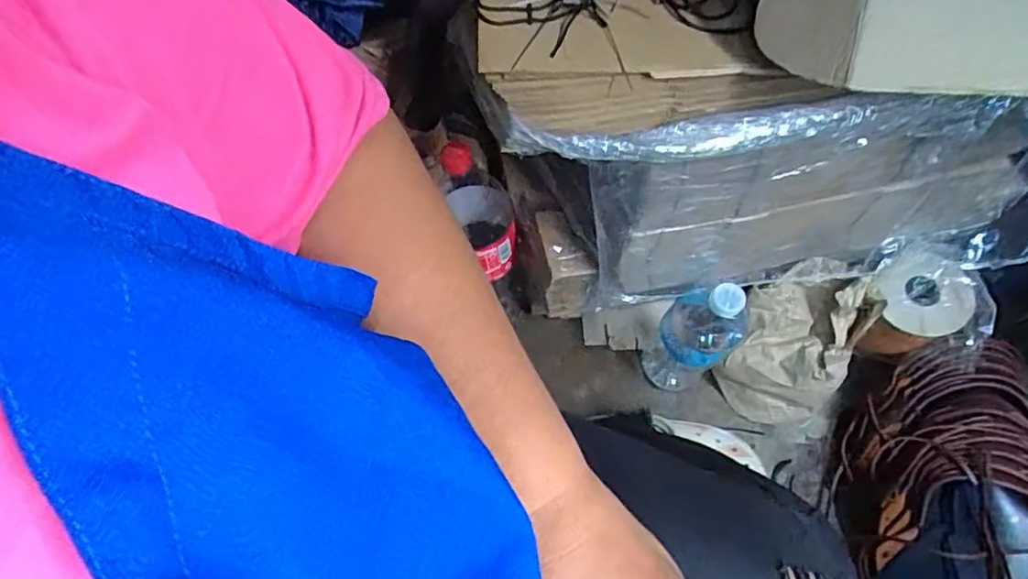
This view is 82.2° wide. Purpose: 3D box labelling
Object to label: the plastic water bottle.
[{"bbox_3d":[0.199,0.059,0.667,0.080,0.246,0.070,28,66,16],"label":"plastic water bottle"}]

